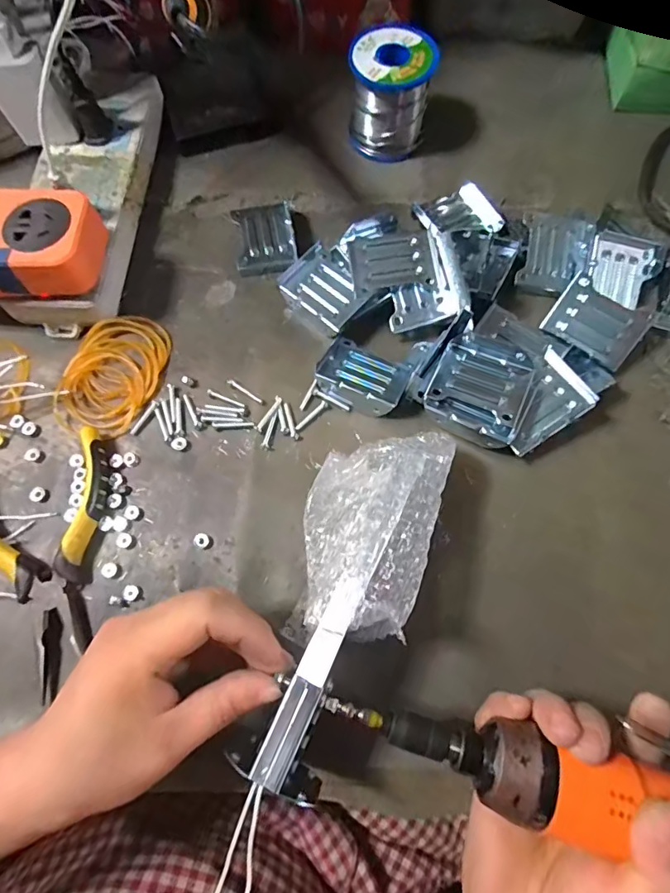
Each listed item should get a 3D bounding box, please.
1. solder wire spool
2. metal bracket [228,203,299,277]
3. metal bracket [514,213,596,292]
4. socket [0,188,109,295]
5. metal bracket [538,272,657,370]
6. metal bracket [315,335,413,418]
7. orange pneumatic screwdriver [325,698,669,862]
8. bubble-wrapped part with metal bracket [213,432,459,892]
[{"bbox_3d":[0.044,-0.283,0.383,0.064,0.062,0.062,9,72,4],"label":"solder wire spool"},{"bbox_3d":[-0.055,-0.163,0.373,0.045,0.010,0.059,-8,72,-2],"label":"metal bracket"},{"bbox_3d":[0.160,-0.140,0.352,0.046,0.013,0.057,10,89,4],"label":"metal bracket"},{"bbox_3d":[-0.215,-0.134,0.309,0.126,0.030,0.066,-1,72,1],"label":"socket"},{"bbox_3d":[0.178,-0.084,0.327,0.058,0.006,0.042,36,104,10],"label":"metal bracket"},{"bbox_3d":[0.019,-0.049,0.323,0.061,0.019,0.042,32,75,11],"label":"metal bracket"},{"bbox_3d":[0.122,0.151,0.207,0.251,0.033,0.038,15,73,5],"label":"orange pneumatic screwdriver"},{"bbox_3d":[-0.001,0.083,0.239,0.069,0.037,0.215,21,66,8],"label":"bubble-wrapped part with metal bracket"}]

